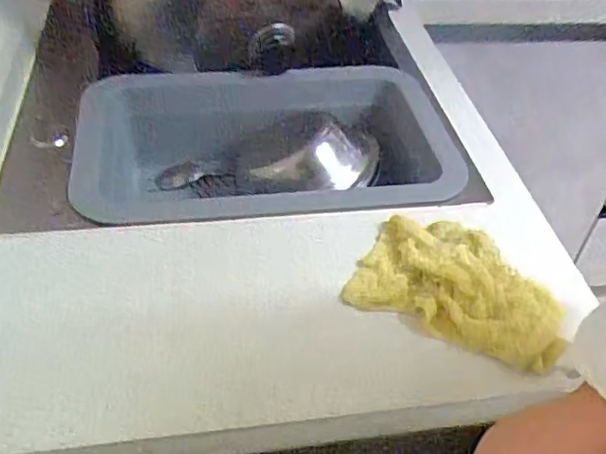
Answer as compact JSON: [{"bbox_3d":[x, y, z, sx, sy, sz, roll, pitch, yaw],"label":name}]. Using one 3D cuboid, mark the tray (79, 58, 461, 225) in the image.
[{"bbox_3d":[-0.041,-0.059,0.686,0.386,0.111,0.243,-3,44,-9],"label":"tray"}]

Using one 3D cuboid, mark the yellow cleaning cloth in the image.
[{"bbox_3d":[0.123,0.043,0.495,0.160,0.025,0.097,22,46,17],"label":"yellow cleaning cloth"}]

